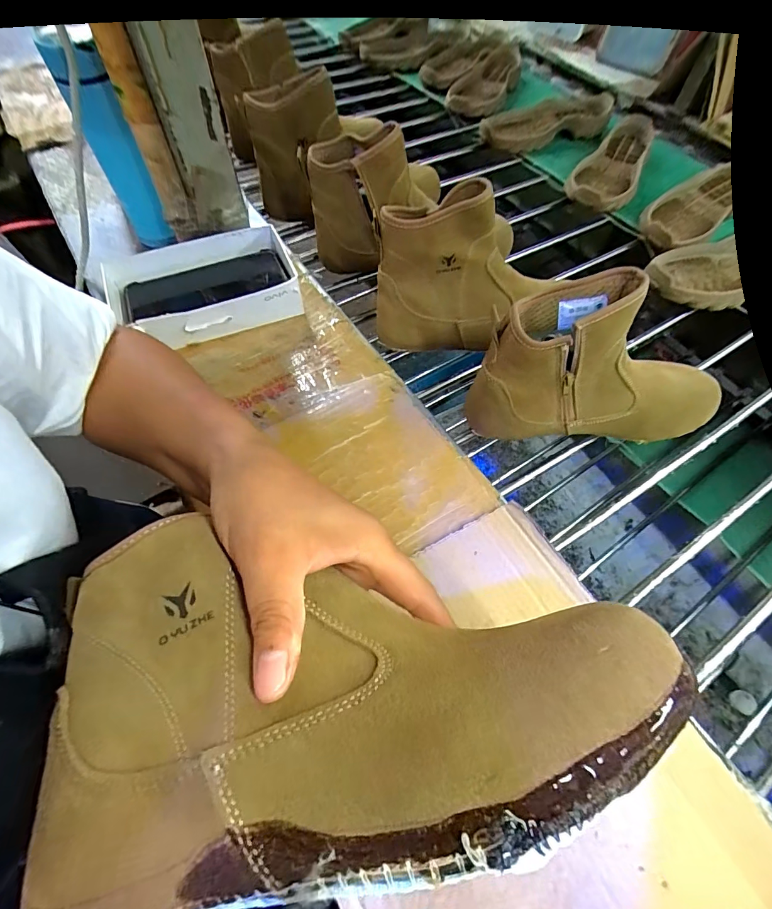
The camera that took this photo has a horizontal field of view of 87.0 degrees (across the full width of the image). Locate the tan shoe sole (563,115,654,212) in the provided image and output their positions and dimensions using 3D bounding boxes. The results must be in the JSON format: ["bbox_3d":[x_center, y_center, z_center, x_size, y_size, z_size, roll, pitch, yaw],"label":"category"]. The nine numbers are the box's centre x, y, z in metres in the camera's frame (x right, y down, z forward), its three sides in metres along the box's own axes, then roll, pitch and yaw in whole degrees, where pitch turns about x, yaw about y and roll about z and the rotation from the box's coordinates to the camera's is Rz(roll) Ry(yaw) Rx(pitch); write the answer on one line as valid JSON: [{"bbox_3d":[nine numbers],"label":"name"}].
[{"bbox_3d":[0.388,-0.495,0.685,0.097,0.034,0.283,31,66,9],"label":"tan shoe sole"}]

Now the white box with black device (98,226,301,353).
[{"bbox_3d":[-0.195,-0.178,0.446,0.183,0.061,0.111,-19,69,-14],"label":"white box with black device"}]

